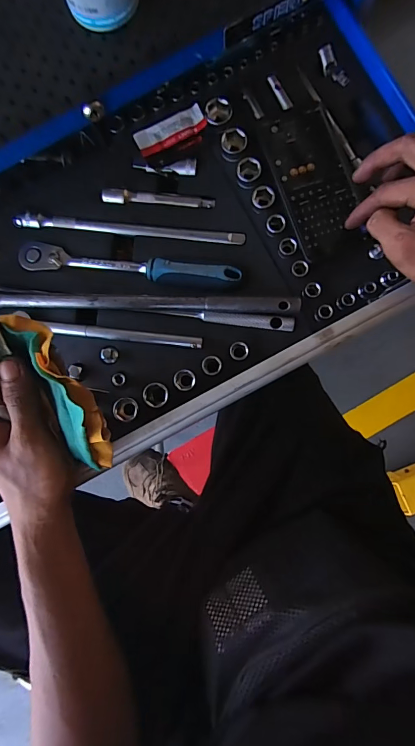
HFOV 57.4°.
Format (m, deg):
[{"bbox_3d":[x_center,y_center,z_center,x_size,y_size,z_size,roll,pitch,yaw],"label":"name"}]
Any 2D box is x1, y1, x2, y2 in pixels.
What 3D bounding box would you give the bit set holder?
[{"bbox_3d":[0.114,-0.201,0.401,0.076,0.017,0.156,-17,82,2],"label":"bit set holder"}]

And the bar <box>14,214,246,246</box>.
[{"bbox_3d":[-0.086,-0.160,0.417,0.250,0.014,0.016,6,83,5],"label":"bar"}]

